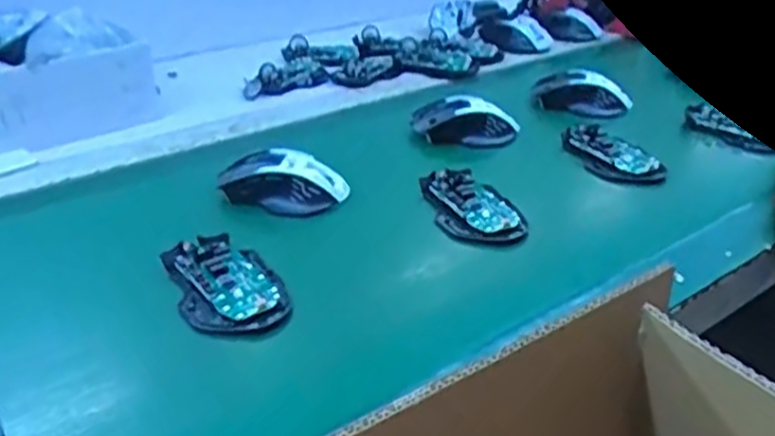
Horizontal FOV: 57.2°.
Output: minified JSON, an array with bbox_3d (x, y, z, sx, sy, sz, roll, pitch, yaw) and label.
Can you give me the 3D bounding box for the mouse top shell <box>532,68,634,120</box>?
[{"bbox_3d":[0.227,-0.147,0.828,0.115,0.045,0.048,9,25,5],"label":"mouse top shell"}]

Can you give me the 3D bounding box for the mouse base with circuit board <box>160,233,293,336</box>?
[{"bbox_3d":[-0.115,0.048,0.515,0.069,0.026,0.099,-10,30,-31],"label":"mouse base with circuit board"}]

